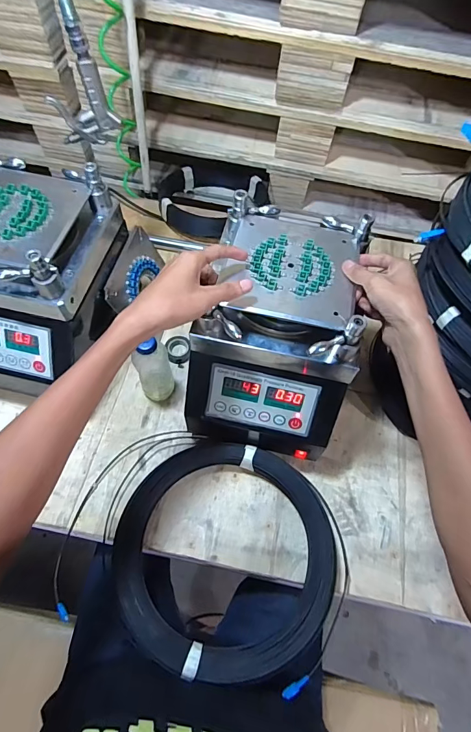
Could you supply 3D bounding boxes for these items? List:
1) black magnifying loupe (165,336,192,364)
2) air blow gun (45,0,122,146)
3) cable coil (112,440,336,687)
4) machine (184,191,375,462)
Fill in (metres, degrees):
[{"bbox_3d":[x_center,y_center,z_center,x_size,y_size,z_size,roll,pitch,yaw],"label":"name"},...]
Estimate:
[{"bbox_3d":[-0.108,-0.031,0.742,0.045,0.022,0.047,1,62,-1],"label":"black magnifying loupe"},{"bbox_3d":[-0.220,-0.391,0.534,0.086,0.169,0.021,-11,63,-8],"label":"air blow gun"},{"bbox_3d":[-0.016,0.268,0.568,0.304,0.060,0.298,1,62,-1],"label":"cable coil"},{"bbox_3d":[0.061,-0.045,0.584,0.209,0.242,0.268,14,63,5],"label":"machine"}]

